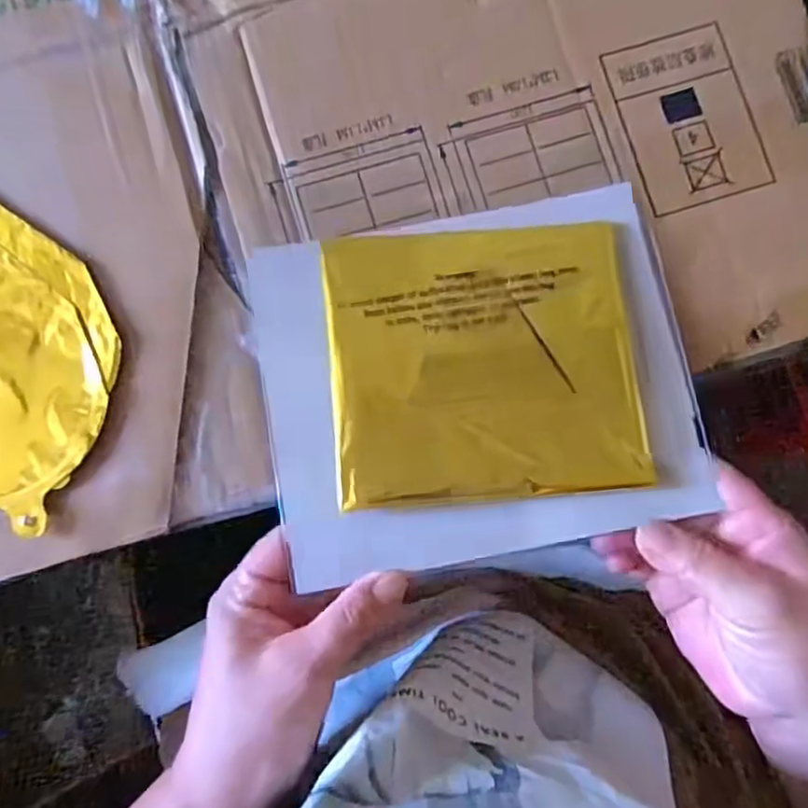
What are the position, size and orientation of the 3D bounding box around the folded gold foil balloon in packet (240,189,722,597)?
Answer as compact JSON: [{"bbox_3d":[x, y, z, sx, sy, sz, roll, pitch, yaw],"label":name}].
[{"bbox_3d":[0.033,-0.014,0.295,0.191,0.016,0.162,-11,81,-2],"label":"folded gold foil balloon in packet"}]

